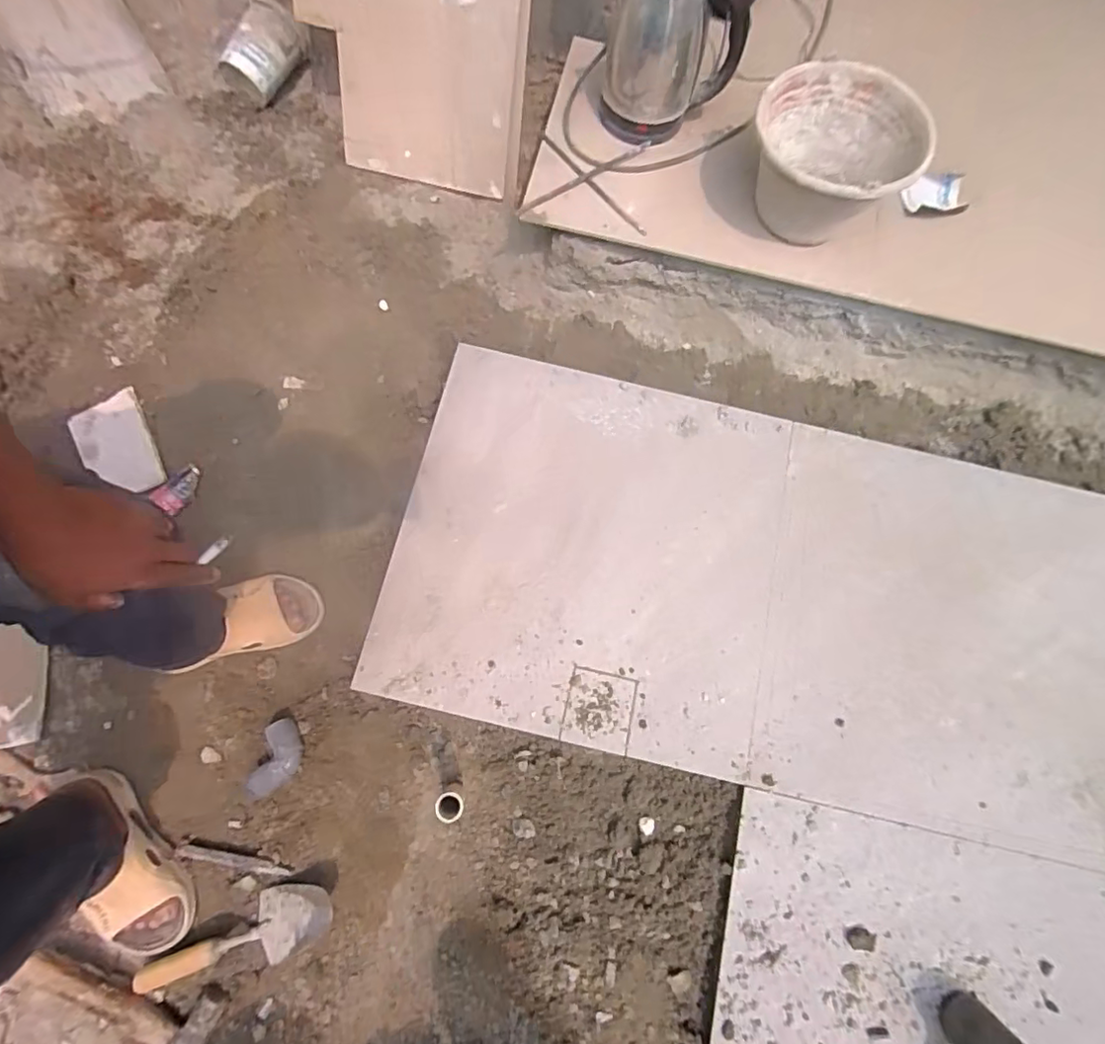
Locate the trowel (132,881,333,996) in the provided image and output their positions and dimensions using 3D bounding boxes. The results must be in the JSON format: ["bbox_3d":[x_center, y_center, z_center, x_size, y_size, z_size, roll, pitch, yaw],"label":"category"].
[{"bbox_3d":[-0.415,0.566,0.761,0.266,0.044,0.088,-27,77,-7],"label":"trowel"}]

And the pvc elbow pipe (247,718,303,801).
[{"bbox_3d":[-0.394,0.345,0.834,0.062,0.048,0.109,6,75,1],"label":"pvc elbow pipe"}]

